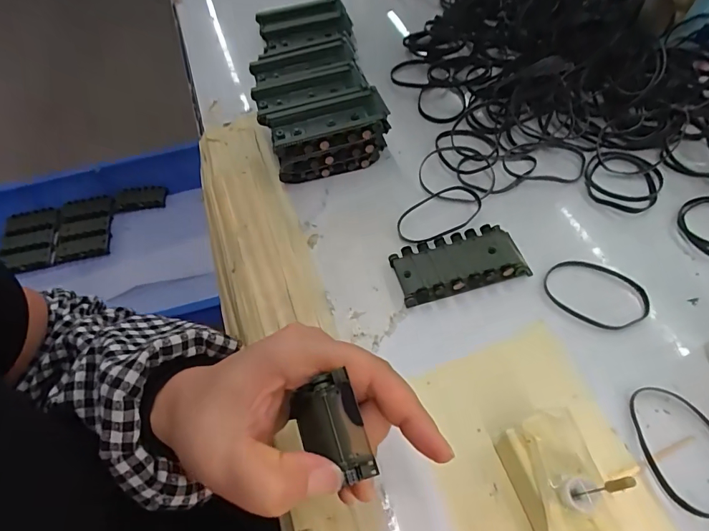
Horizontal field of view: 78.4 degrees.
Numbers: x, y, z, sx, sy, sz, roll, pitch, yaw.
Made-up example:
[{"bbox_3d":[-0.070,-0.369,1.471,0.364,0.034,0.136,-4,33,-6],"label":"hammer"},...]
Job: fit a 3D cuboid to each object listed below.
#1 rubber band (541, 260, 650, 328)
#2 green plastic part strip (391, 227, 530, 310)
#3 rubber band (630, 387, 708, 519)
[{"bbox_3d":[0.172,0.019,0.309,0.069,0.004,0.052,22,61,19],"label":"rubber band"},{"bbox_3d":[0.077,-0.003,0.323,0.093,0.016,0.045,-15,56,-5],"label":"green plastic part strip"},{"bbox_3d":[0.190,0.103,0.247,0.047,0.004,0.070,-6,56,1],"label":"rubber band"}]

